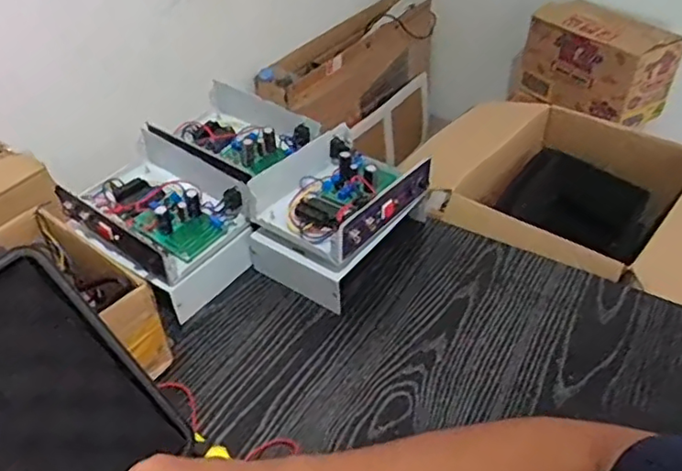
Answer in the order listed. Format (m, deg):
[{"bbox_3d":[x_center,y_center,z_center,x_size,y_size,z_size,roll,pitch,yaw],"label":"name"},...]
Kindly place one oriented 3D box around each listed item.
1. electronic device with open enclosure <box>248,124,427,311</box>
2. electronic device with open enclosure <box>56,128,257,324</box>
[{"bbox_3d":[-0.004,-0.027,0.796,0.161,0.117,0.203,25,48,27],"label":"electronic device with open enclosure"},{"bbox_3d":[-0.233,-0.017,0.788,0.213,0.118,0.164,25,48,27],"label":"electronic device with open enclosure"}]

